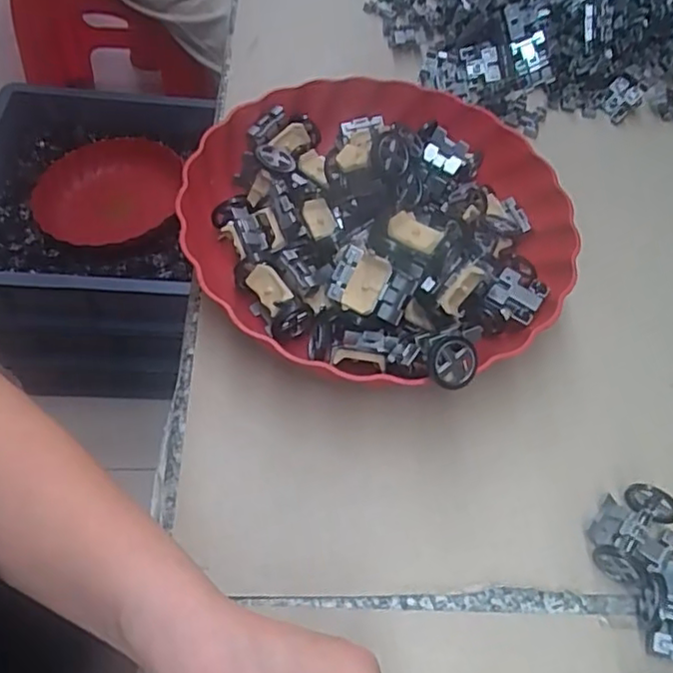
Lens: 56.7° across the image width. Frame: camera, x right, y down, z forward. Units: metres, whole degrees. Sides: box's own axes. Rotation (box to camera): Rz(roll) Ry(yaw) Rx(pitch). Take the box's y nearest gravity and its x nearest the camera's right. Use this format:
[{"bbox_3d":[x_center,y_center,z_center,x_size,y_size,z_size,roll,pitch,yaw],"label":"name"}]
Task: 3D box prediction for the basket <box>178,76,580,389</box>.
[{"bbox_3d":[0.029,-0.083,0.399,0.235,0.089,0.239,2,57,-4],"label":"basket"}]

